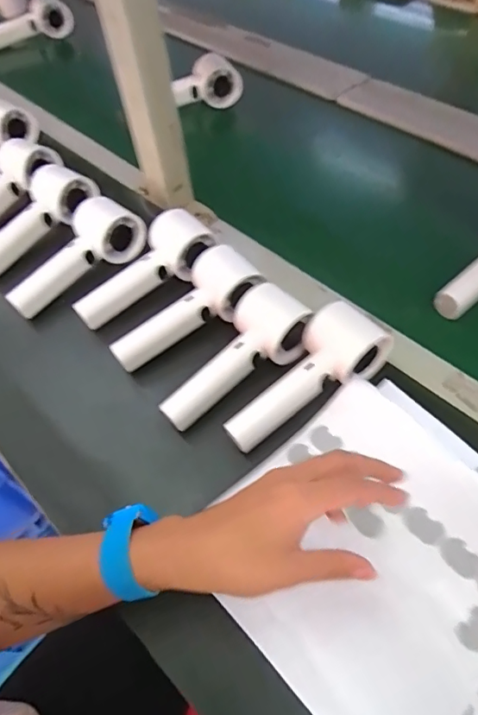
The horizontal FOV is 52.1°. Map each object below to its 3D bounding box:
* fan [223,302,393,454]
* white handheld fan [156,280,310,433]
[{"bbox_3d":[0.054,0.020,0.424,0.150,0.048,0.055,-38,59,-3],"label":"fan"},{"bbox_3d":[-0.006,0.003,0.441,0.148,0.047,0.056,-43,61,-7],"label":"white handheld fan"}]

